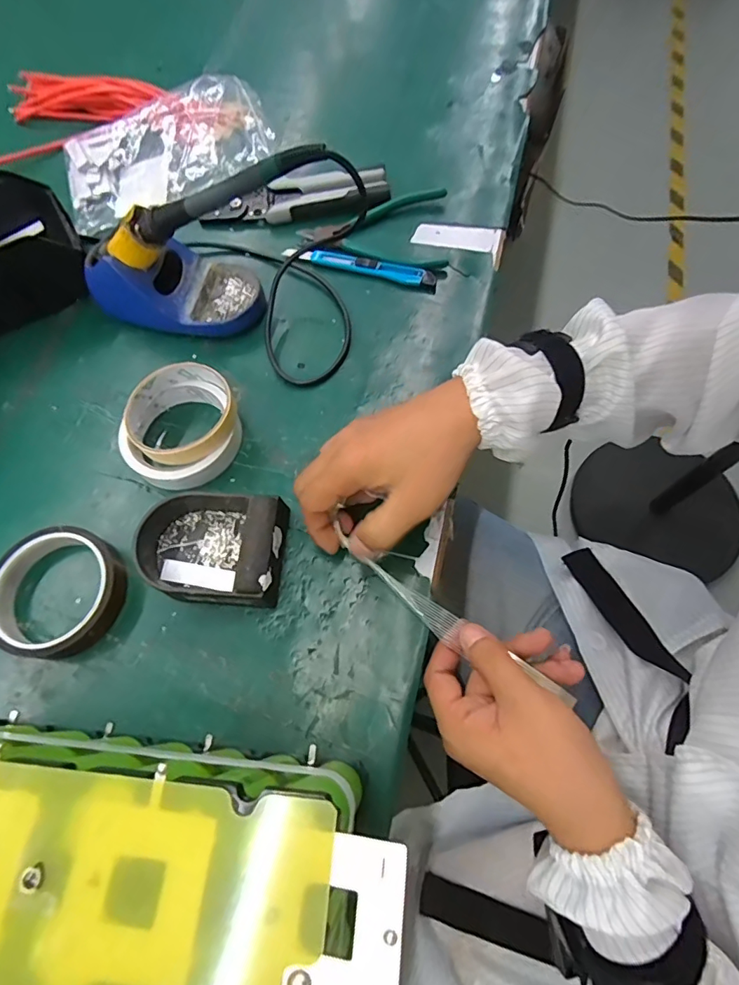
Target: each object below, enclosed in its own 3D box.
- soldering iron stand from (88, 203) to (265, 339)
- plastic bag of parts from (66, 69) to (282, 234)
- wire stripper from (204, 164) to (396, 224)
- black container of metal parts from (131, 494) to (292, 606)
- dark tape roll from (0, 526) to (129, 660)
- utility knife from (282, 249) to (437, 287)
[{"bbox_3d":[-0.176,-0.202,0.439,0.154,0.080,0.092,10,69,6],"label":"soldering iron stand"},{"bbox_3d":[-0.223,-0.375,0.537,0.224,0.037,0.155,-23,69,-7],"label":"plastic bag of parts"},{"bbox_3d":[-0.076,-0.311,0.511,0.187,0.022,0.053,-5,68,0],"label":"wire stripper"},{"bbox_3d":[-0.115,0.039,0.354,0.104,0.036,0.083,2,68,3],"label":"black container of metal parts"},{"bbox_3d":[-0.227,0.074,0.359,0.087,0.026,0.091,-1,68,2],"label":"dark tape roll"},{"bbox_3d":[-0.011,-0.221,0.475,0.153,0.011,0.016,18,70,9],"label":"utility knife"}]

